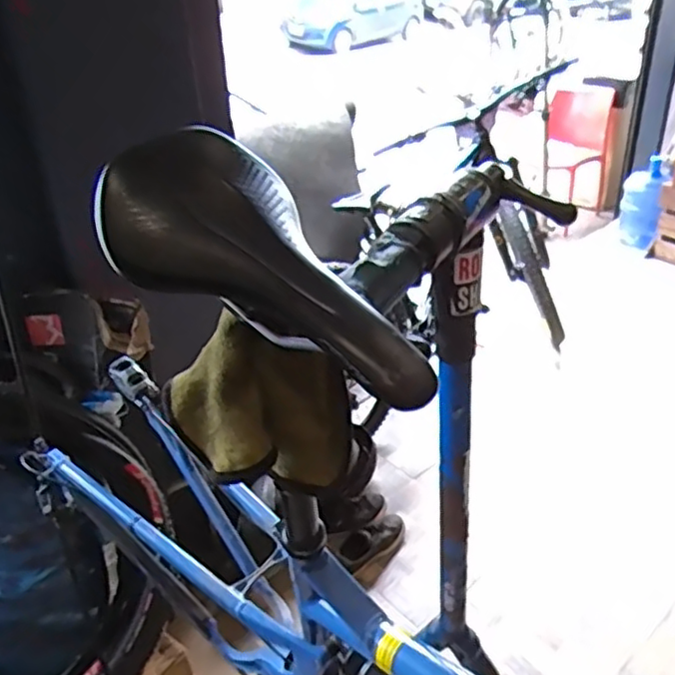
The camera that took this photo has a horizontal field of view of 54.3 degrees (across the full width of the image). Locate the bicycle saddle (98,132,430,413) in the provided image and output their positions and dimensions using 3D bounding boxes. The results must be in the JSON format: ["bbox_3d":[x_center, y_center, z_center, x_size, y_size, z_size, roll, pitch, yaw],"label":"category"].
[{"bbox_3d":[-0.048,-0.048,0.447,0.258,0.075,0.135,40,47,17],"label":"bicycle saddle"}]

